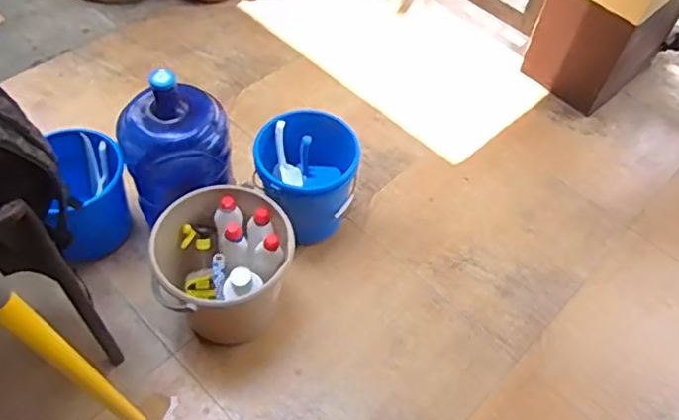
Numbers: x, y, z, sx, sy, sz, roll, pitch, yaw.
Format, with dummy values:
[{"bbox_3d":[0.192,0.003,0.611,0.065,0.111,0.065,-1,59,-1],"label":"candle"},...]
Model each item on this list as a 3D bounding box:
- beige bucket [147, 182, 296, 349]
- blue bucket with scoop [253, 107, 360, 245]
[{"bbox_3d":[-0.266,0.145,1.392,0.313,0.264,0.281,-34,64,-23],"label":"beige bucket"},{"bbox_3d":[-0.087,-0.065,1.538,0.254,0.265,0.281,5,55,0],"label":"blue bucket with scoop"}]

